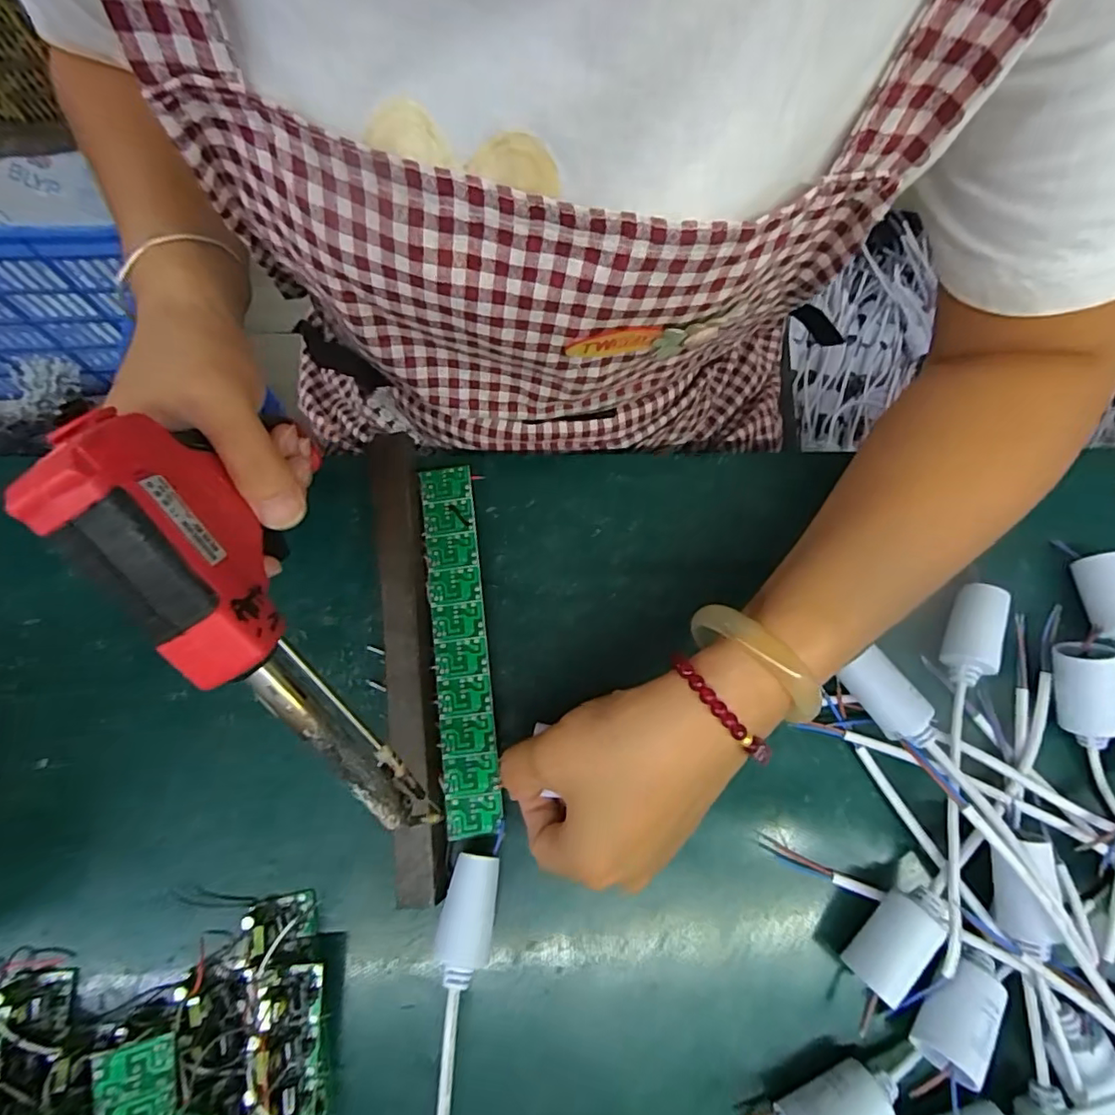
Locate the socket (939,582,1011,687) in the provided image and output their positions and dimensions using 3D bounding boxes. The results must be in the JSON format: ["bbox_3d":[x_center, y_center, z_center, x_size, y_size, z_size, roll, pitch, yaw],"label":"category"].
[{"bbox_3d":[0.222,0.042,0.309,0.022,0.019,0.054,16,73,2],"label":"socket"}]

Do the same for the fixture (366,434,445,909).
[{"bbox_3d":[-0.077,0.048,0.292,0.025,0.012,0.229,-7,74,-5],"label":"fixture"}]

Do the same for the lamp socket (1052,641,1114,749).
[{"bbox_3d":[0.273,0.070,0.295,0.020,0.024,0.052,0,75,1],"label":"lamp socket"}]

